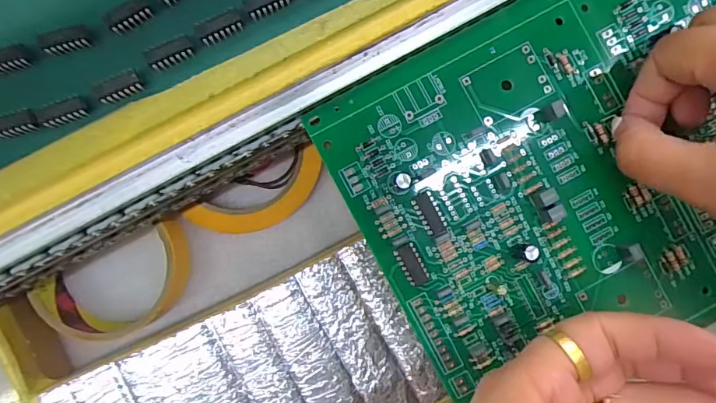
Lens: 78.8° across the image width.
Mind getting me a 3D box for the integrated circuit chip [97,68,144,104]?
[{"bbox_3d":[-0.097,-0.047,0.176,0.018,0.004,0.009,-21,89,-1],"label":"integrated circuit chip"}]

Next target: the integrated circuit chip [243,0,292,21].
[{"bbox_3d":[-0.037,-0.081,0.177,0.019,0.005,0.007,-23,89,-1],"label":"integrated circuit chip"}]

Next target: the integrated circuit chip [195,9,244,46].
[{"bbox_3d":[-0.056,-0.071,0.175,0.018,0.004,0.008,-25,89,-1],"label":"integrated circuit chip"}]

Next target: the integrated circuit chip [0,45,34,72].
[{"bbox_3d":[-0.141,-0.057,0.174,0.018,0.005,0.007,-11,89,-1],"label":"integrated circuit chip"}]

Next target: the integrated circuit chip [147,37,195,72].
[{"bbox_3d":[-0.076,-0.060,0.176,0.018,0.004,0.007,-23,89,-1],"label":"integrated circuit chip"}]

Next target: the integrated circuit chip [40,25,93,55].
[{"bbox_3d":[-0.119,-0.065,0.177,0.019,0.005,0.007,-11,89,-1],"label":"integrated circuit chip"}]

